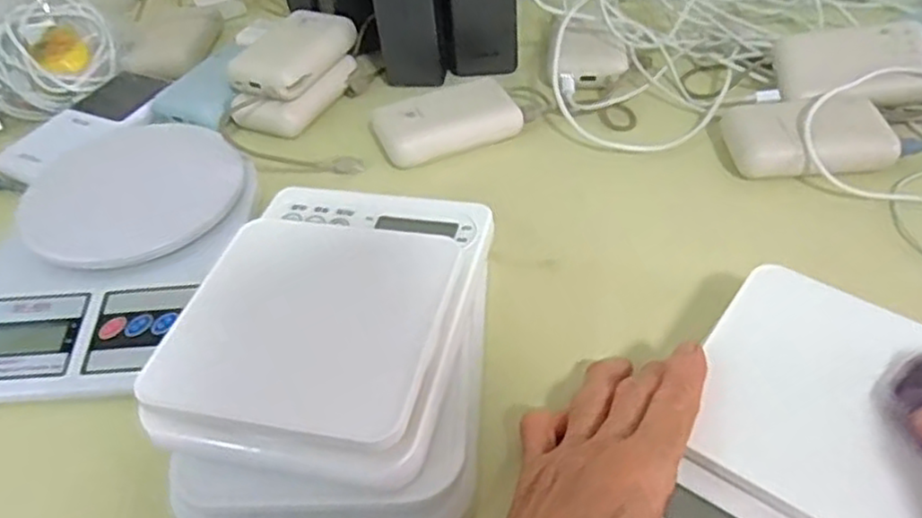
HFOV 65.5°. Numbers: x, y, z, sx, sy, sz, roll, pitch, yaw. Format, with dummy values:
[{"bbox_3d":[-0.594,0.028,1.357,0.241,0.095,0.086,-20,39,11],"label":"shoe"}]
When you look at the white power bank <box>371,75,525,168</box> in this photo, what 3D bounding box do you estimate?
[{"bbox_3d":[-0.010,-0.104,0.533,0.101,0.026,0.054,-16,46,-10],"label":"white power bank"}]

